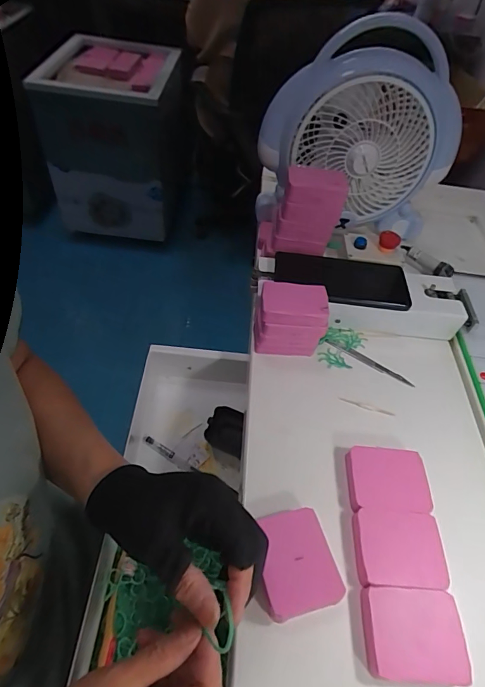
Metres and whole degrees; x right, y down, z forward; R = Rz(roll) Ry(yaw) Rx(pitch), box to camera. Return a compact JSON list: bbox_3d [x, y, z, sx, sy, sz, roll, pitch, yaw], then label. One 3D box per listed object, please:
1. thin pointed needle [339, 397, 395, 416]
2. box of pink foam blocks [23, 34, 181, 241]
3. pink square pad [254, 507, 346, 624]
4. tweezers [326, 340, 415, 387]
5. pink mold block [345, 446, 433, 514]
[{"bbox_3d":[0.136,0.069,0.435,0.060,0.004,0.005,16,52,6],"label":"thin pointed needle"},{"bbox_3d":[-0.481,-0.807,1.592,0.396,0.537,0.544,6,51,-3],"label":"box of pink foam blocks"},{"bbox_3d":[0.040,0.178,0.325,0.062,0.028,0.072,-8,53,-14],"label":"pink square pad"},{"bbox_3d":[0.152,0.022,0.476,0.108,0.004,0.011,29,55,16],"label":"tweezers"},{"bbox_3d":[0.135,0.130,0.375,0.072,0.019,0.057,6,51,-3],"label":"pink mold block"}]

